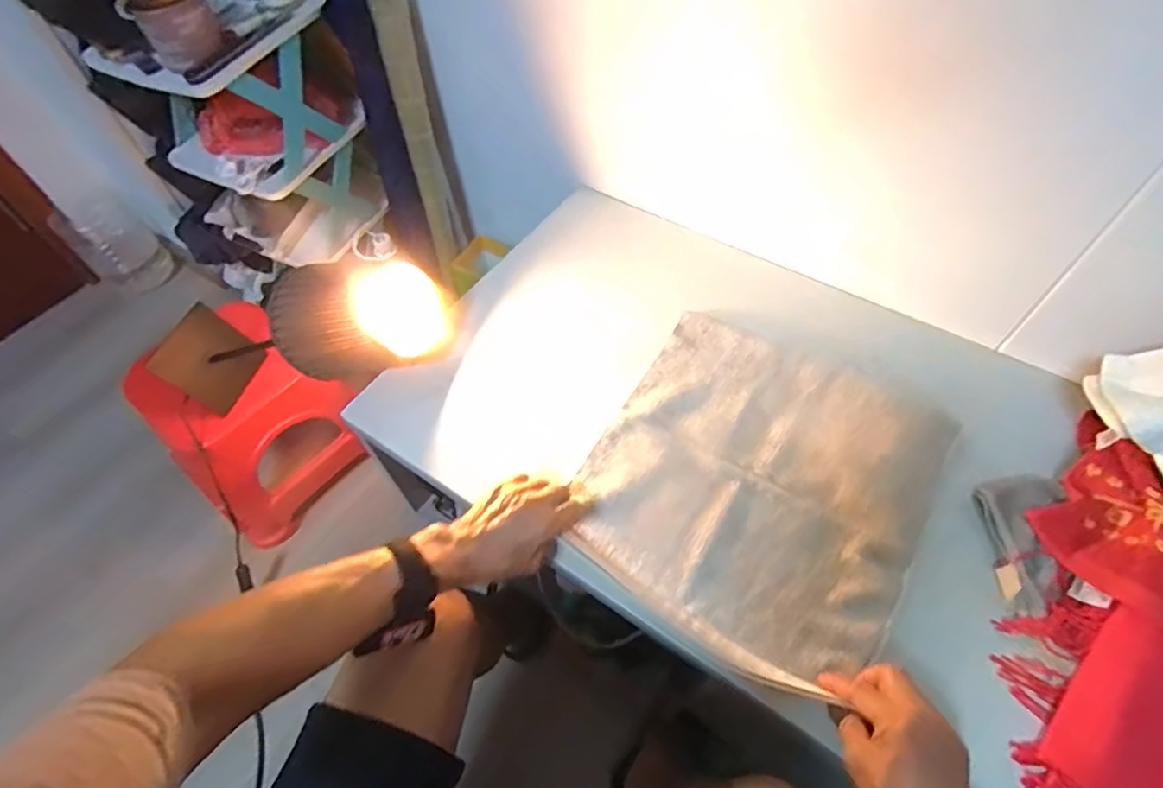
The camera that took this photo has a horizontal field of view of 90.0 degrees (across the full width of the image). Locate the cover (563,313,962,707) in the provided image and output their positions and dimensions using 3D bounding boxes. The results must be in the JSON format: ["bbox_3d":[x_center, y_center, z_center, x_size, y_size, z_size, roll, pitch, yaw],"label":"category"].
[{"bbox_3d":[0.180,0.084,0.602,0.312,0.014,0.349,28,63,20],"label":"cover"}]

